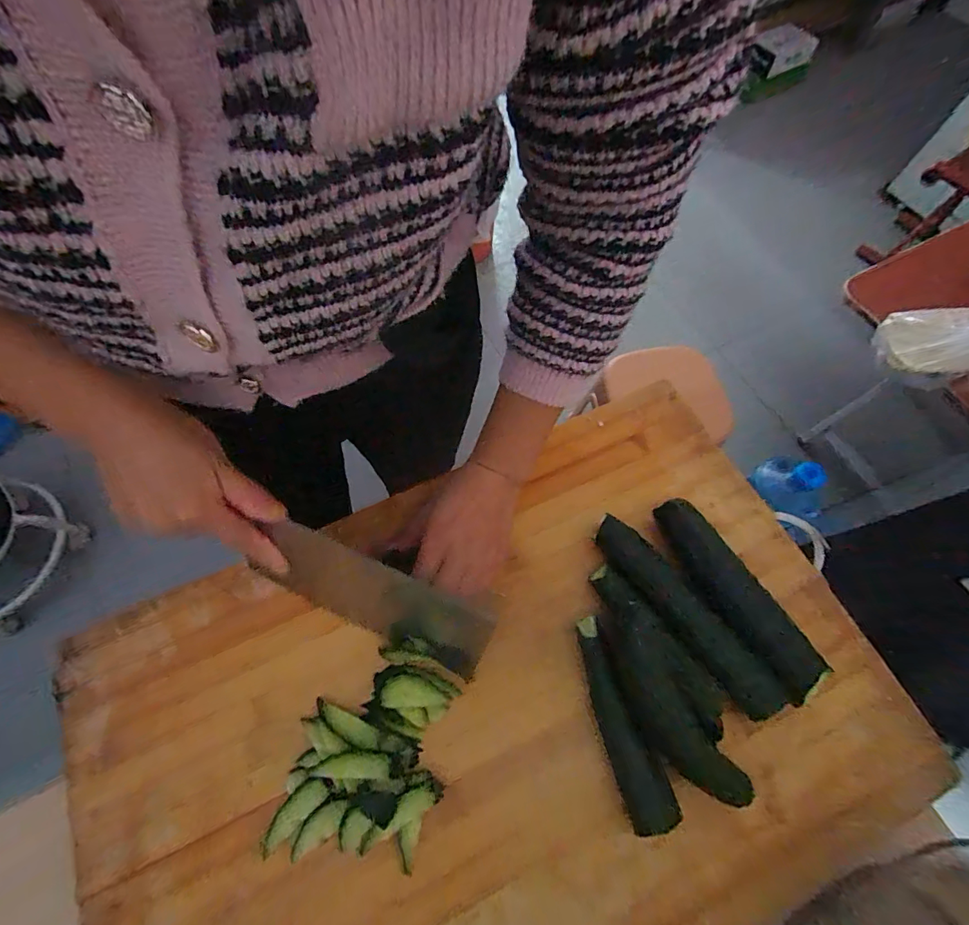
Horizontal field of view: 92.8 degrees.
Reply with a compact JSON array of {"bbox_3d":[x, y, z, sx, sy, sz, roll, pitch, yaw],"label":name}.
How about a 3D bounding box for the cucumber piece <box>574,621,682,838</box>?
[{"bbox_3d":[0.093,0.179,0.327,0.030,0.032,0.131,-14,67,-6],"label":"cucumber piece"}]

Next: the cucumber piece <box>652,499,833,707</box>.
[{"bbox_3d":[0.188,0.100,0.358,0.040,0.033,0.161,-28,70,-12],"label":"cucumber piece"}]

